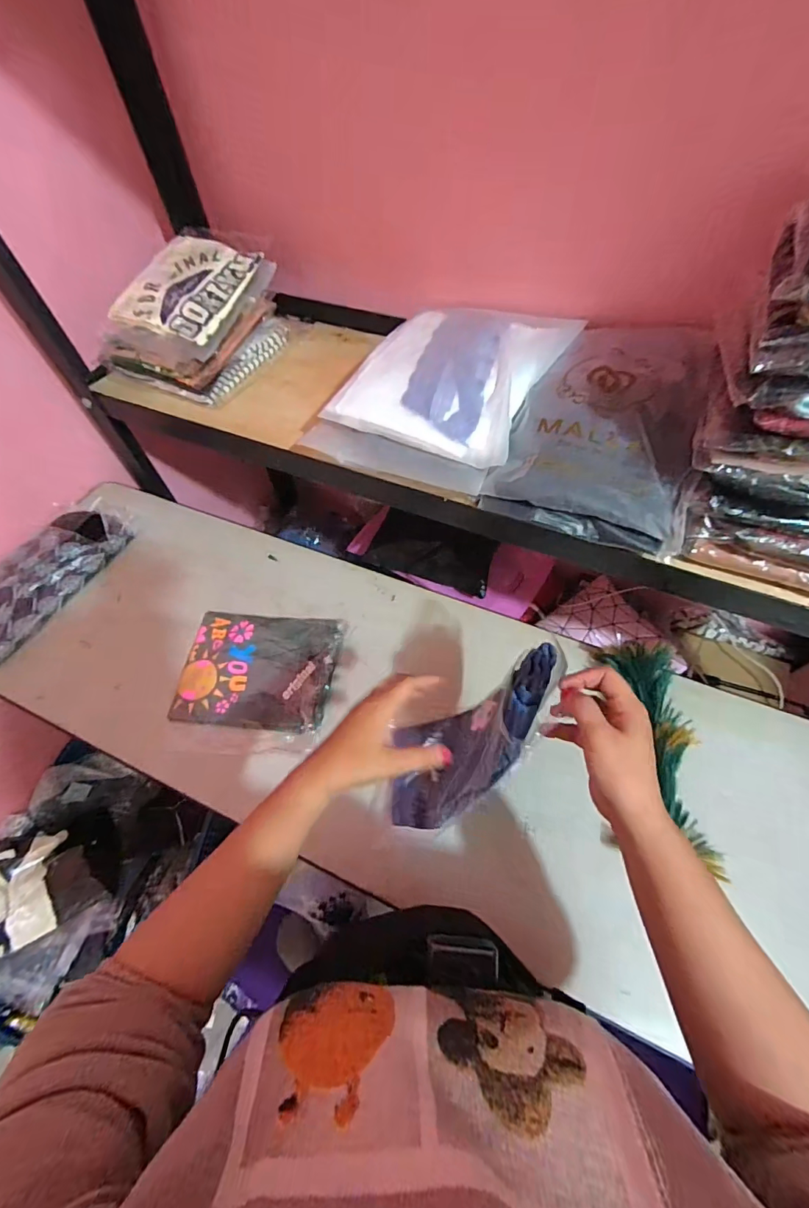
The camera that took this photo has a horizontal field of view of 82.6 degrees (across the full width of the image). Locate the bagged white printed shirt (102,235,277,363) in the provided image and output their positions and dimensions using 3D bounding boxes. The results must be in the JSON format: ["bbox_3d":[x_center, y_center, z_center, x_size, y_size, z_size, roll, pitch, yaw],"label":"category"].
[{"bbox_3d":[-0.383,-0.543,0.814,0.203,0.047,0.250,23,76,4],"label":"bagged white printed shirt"}]

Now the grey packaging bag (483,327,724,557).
[{"bbox_3d":[0.295,-0.268,0.669,0.256,0.096,0.358,19,62,14],"label":"grey packaging bag"}]

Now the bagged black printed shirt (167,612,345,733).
[{"bbox_3d":[-0.235,0.101,0.746,0.249,0.010,0.195,4,59,6],"label":"bagged black printed shirt"}]

